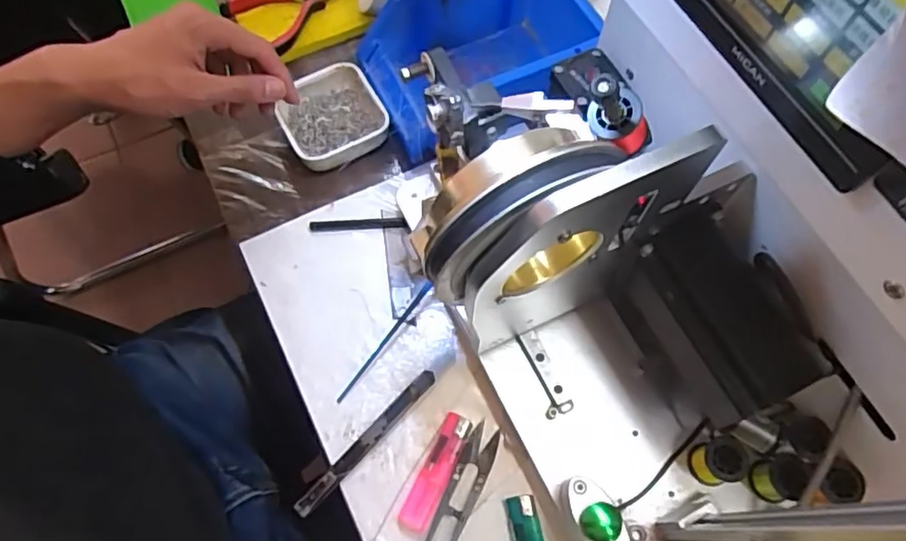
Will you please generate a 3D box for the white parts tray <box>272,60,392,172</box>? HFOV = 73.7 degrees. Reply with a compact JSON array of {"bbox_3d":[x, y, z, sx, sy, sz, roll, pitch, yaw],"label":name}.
[{"bbox_3d":[-0.103,-0.128,0.519,0.081,0.029,0.085,-27,69,-12],"label":"white parts tray"}]

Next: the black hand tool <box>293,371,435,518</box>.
[{"bbox_3d":[-0.060,0.120,0.425,0.011,0.010,0.127,41,72,16],"label":"black hand tool"}]

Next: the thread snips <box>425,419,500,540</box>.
[{"bbox_3d":[0.005,0.154,0.412,0.023,0.007,0.101,21,67,8],"label":"thread snips"}]

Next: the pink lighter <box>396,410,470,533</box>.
[{"bbox_3d":[-0.012,0.138,0.415,0.021,0.011,0.080,23,68,9],"label":"pink lighter"}]

